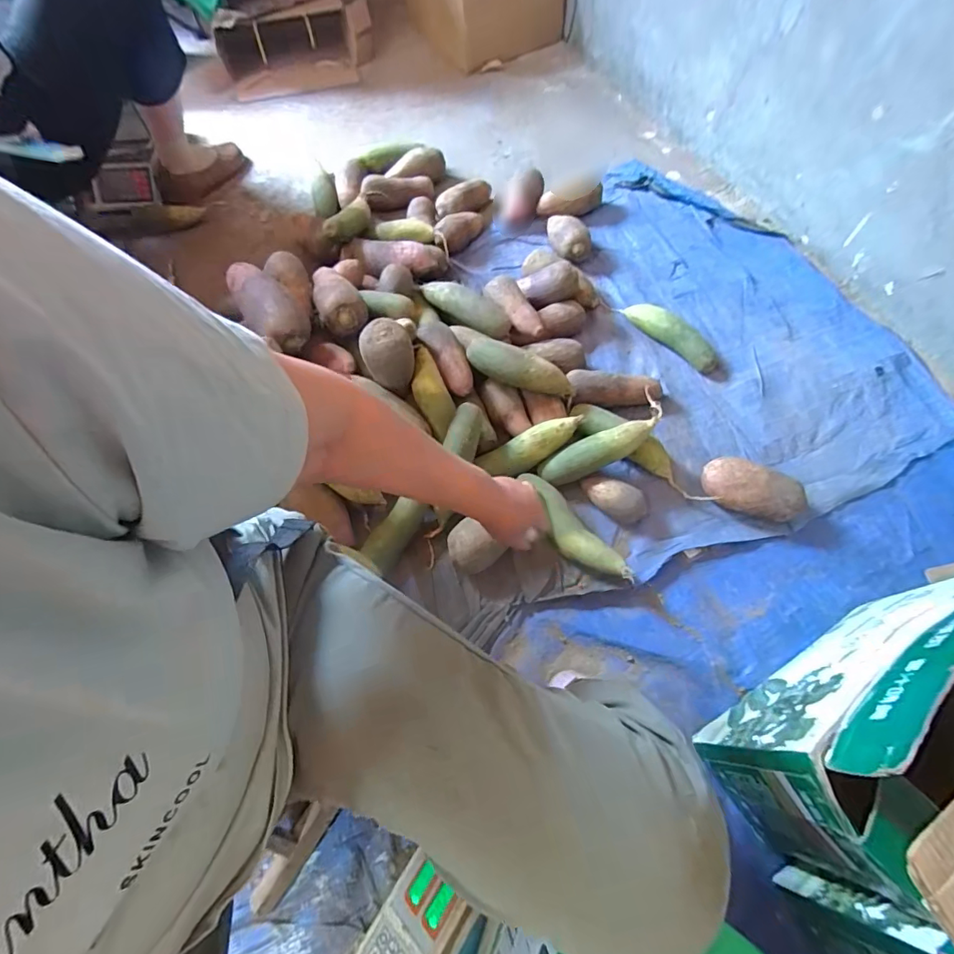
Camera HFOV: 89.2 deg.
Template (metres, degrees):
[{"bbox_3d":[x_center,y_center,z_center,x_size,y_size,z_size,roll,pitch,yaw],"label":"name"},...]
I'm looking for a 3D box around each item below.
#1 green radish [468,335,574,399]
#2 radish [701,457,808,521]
[{"bbox_3d":[0.078,-0.188,0.828,0.195,0.051,0.060,20,66,-6],"label":"green radish"},{"bbox_3d":[0.438,0.023,0.779,0.149,0.073,0.073,25,66,12],"label":"radish"}]

